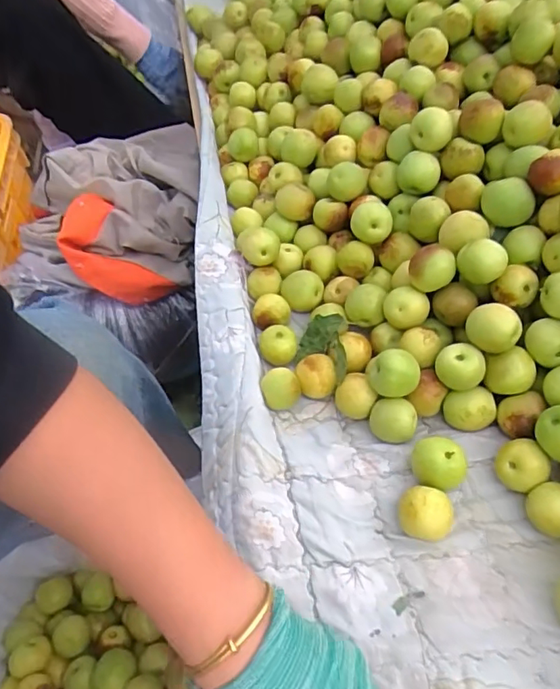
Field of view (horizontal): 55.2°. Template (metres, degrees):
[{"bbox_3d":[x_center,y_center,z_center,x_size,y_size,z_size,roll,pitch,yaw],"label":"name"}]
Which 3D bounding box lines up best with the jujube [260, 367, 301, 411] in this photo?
[{"bbox_3d":[0.000,0.036,0.438,0.031,0.025,0.025,-9,53,-1],"label":"jujube"}]

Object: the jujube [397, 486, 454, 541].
[{"bbox_3d":[0.098,0.115,0.363,0.034,0.029,0.029,13,56,14],"label":"jujube"}]

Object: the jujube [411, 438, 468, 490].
[{"bbox_3d":[0.113,0.087,0.380,0.035,0.033,0.030,6,54,9],"label":"jujube"}]

